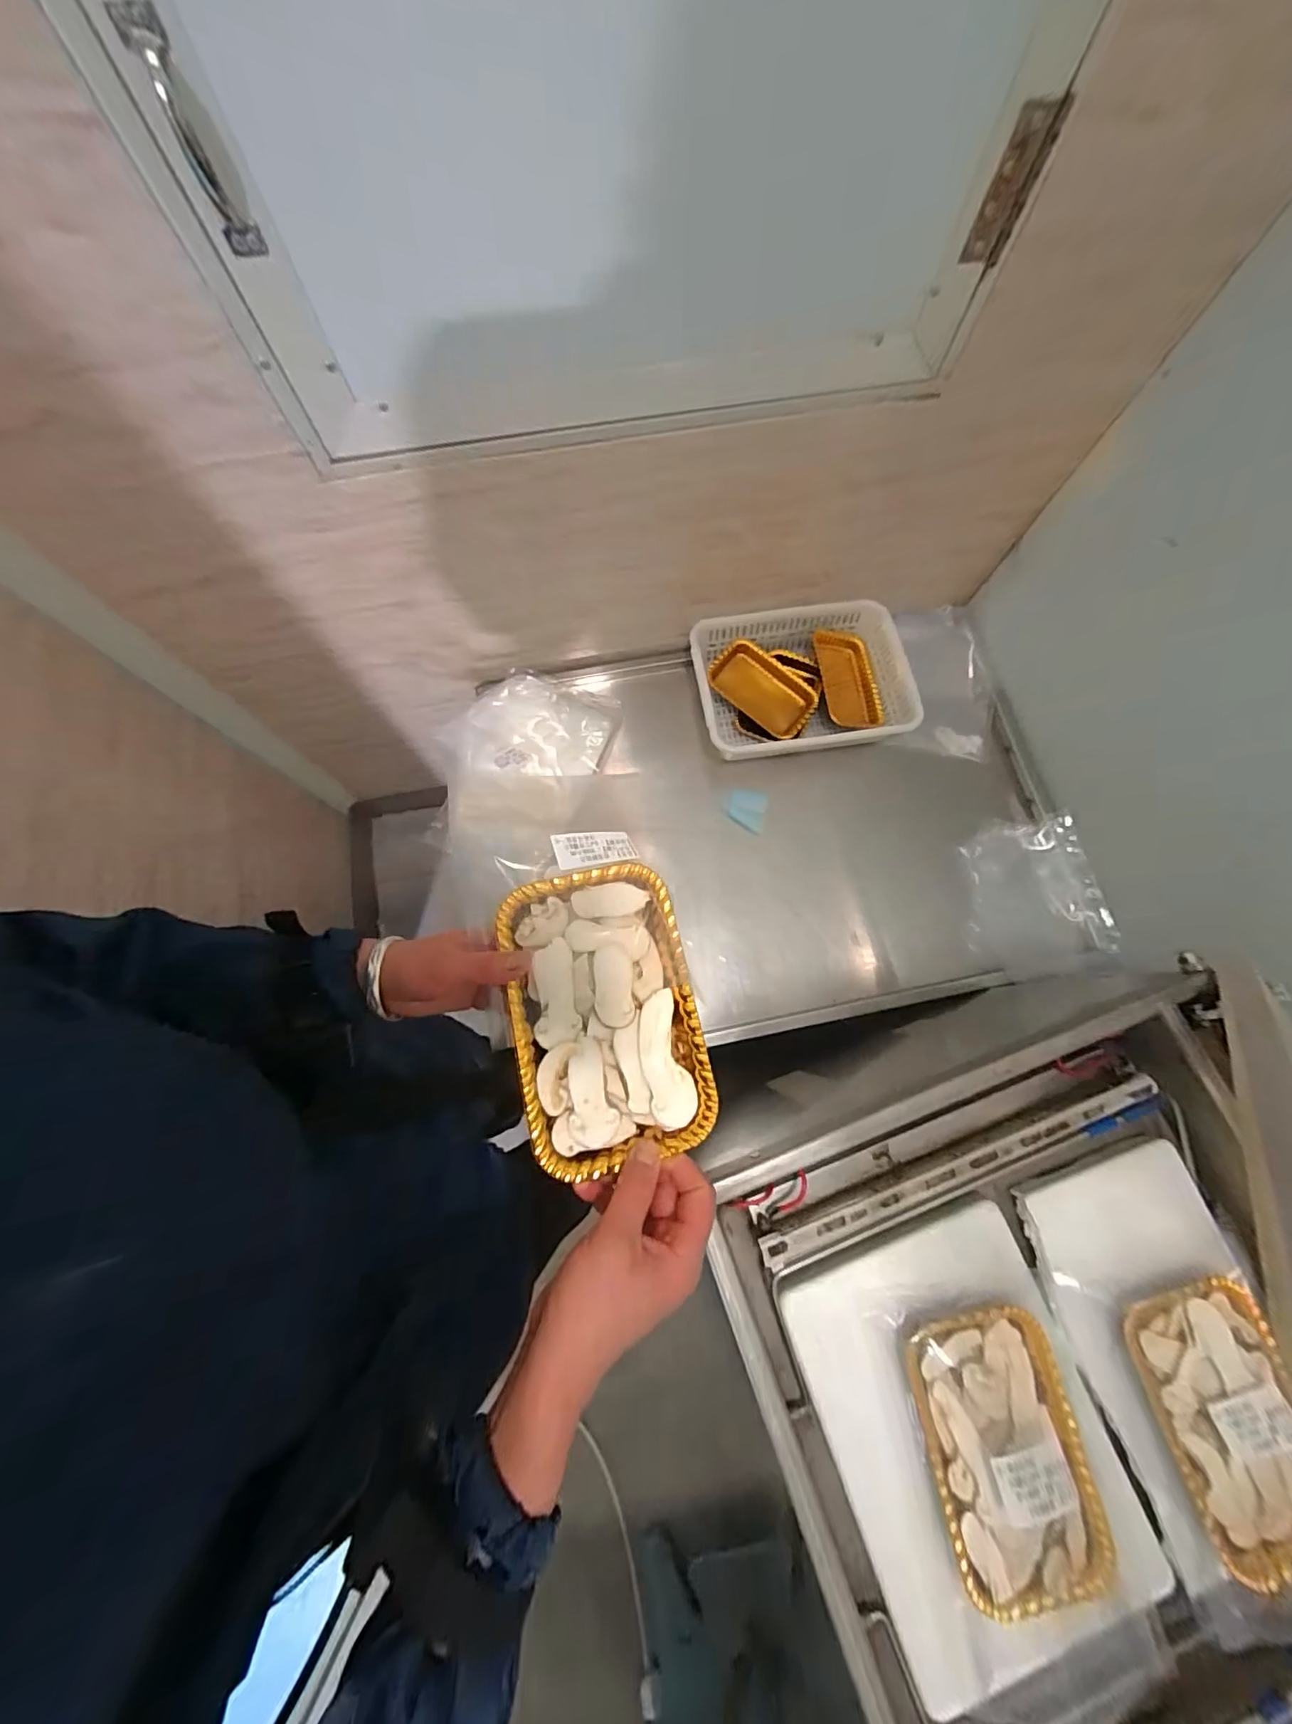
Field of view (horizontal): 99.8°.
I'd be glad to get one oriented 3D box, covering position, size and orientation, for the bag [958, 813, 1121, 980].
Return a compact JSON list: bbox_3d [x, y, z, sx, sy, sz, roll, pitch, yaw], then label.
[{"bbox_3d":[0.621,0.053,0.874,0.205,0.023,0.250,-5,75,-3],"label":"bag"}]

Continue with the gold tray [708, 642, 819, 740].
[{"bbox_3d":[0.207,-0.307,0.948,0.183,0.028,0.114,40,88,-3],"label":"gold tray"}]

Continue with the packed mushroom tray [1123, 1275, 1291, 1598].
[{"bbox_3d":[0.473,0.449,0.434,0.105,0.031,0.173,-12,75,-5],"label":"packed mushroom tray"}]

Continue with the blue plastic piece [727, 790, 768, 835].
[{"bbox_3d":[0.172,-0.088,0.927,0.061,0.011,0.071,13,74,2],"label":"blue plastic piece"}]

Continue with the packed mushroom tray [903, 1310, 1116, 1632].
[{"bbox_3d":[0.289,0.469,0.425,0.122,0.035,0.188,-8,75,-4],"label":"packed mushroom tray"}]

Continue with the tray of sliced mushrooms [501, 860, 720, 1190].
[{"bbox_3d":[-0.027,0.101,0.369,0.119,0.027,0.186,-12,75,-5],"label":"tray of sliced mushrooms"}]

